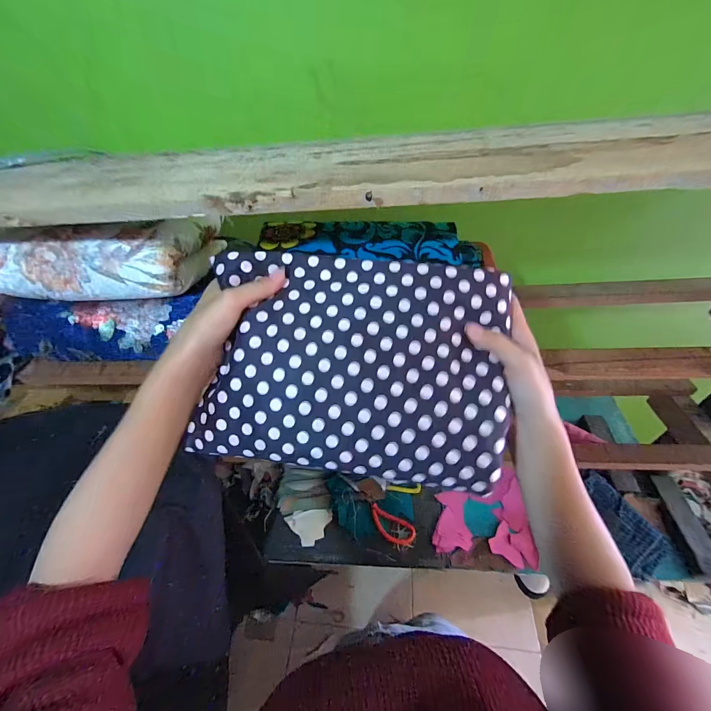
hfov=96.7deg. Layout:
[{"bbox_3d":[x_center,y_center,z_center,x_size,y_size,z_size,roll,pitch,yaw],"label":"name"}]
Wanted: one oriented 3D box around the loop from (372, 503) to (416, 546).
[{"bbox_3d":[0.079,0.385,0.709,0.109,0.004,0.053,25,70,16],"label":"loop"}]

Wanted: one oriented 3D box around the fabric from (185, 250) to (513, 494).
[{"bbox_3d":[-0.002,0.006,0.274,0.255,0.022,0.184,6,81,2],"label":"fabric"}]

